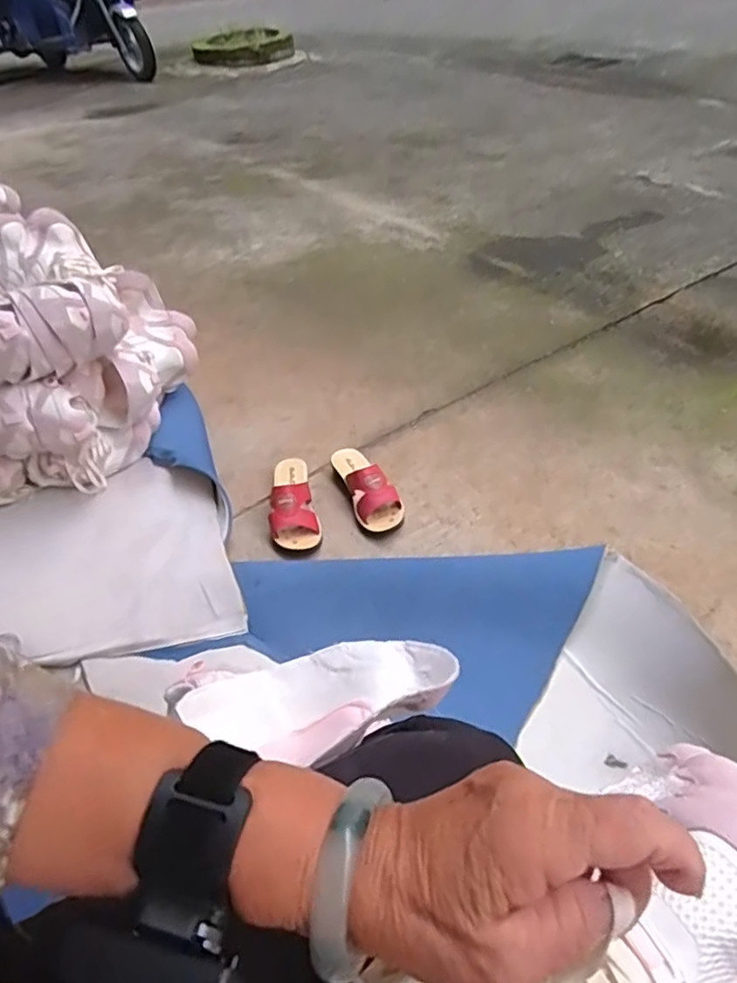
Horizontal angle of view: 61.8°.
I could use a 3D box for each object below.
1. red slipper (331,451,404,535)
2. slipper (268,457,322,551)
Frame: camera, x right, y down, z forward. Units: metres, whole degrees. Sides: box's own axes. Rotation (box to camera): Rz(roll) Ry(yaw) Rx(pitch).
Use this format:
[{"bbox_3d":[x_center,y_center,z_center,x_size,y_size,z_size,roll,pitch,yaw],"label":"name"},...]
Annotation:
[{"bbox_3d":[-0.007,-0.017,1.139,0.082,0.081,0.209,-18,45,-15],"label":"red slipper"},{"bbox_3d":[-0.143,0.012,1.122,0.083,0.077,0.206,-10,43,-8],"label":"slipper"}]

